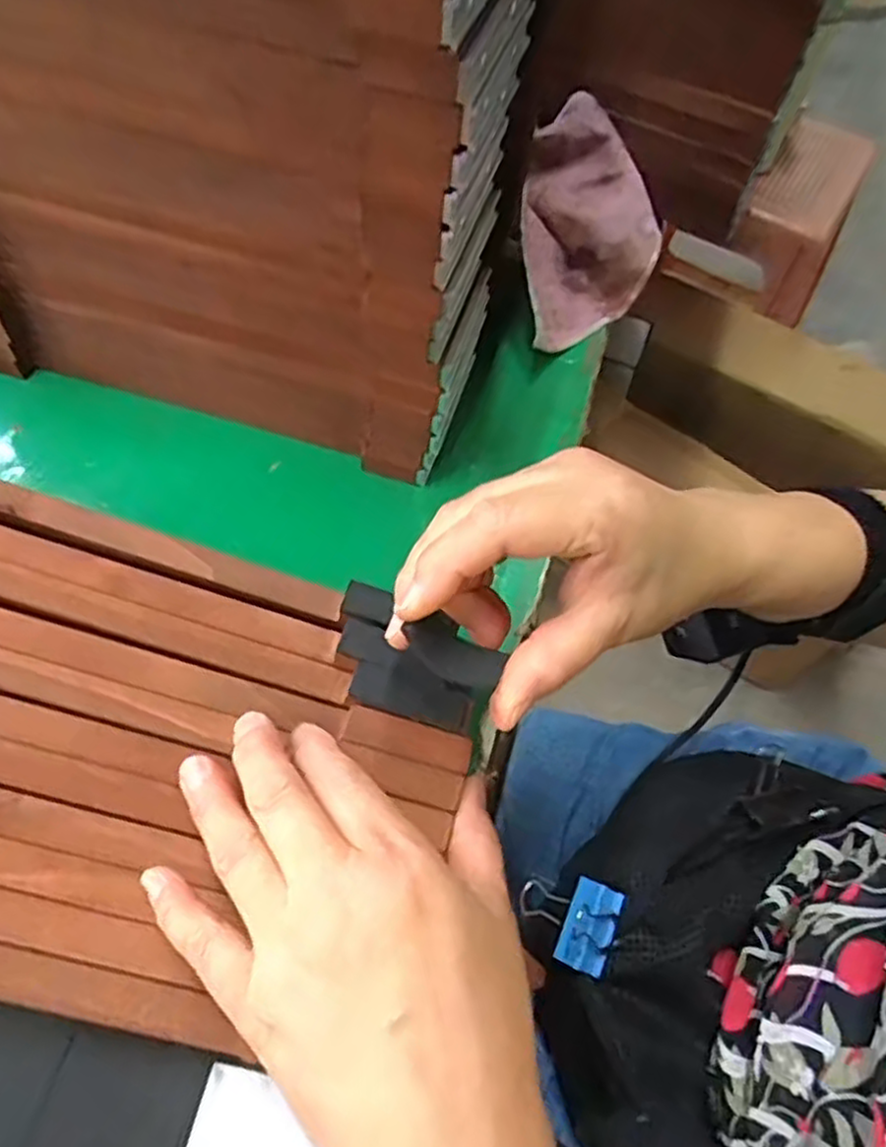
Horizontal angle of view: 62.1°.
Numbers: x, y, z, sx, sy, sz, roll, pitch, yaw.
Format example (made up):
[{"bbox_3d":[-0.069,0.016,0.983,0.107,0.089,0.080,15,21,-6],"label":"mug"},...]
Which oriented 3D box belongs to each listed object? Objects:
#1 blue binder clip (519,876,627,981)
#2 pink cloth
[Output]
[{"bbox_3d":[0.062,0.169,0.362,0.048,0.016,0.040,21,62,8],"label":"blue binder clip"},{"bbox_3d":[0.101,-0.231,0.505,0.095,0.076,0.179,8,60,0],"label":"pink cloth"}]

